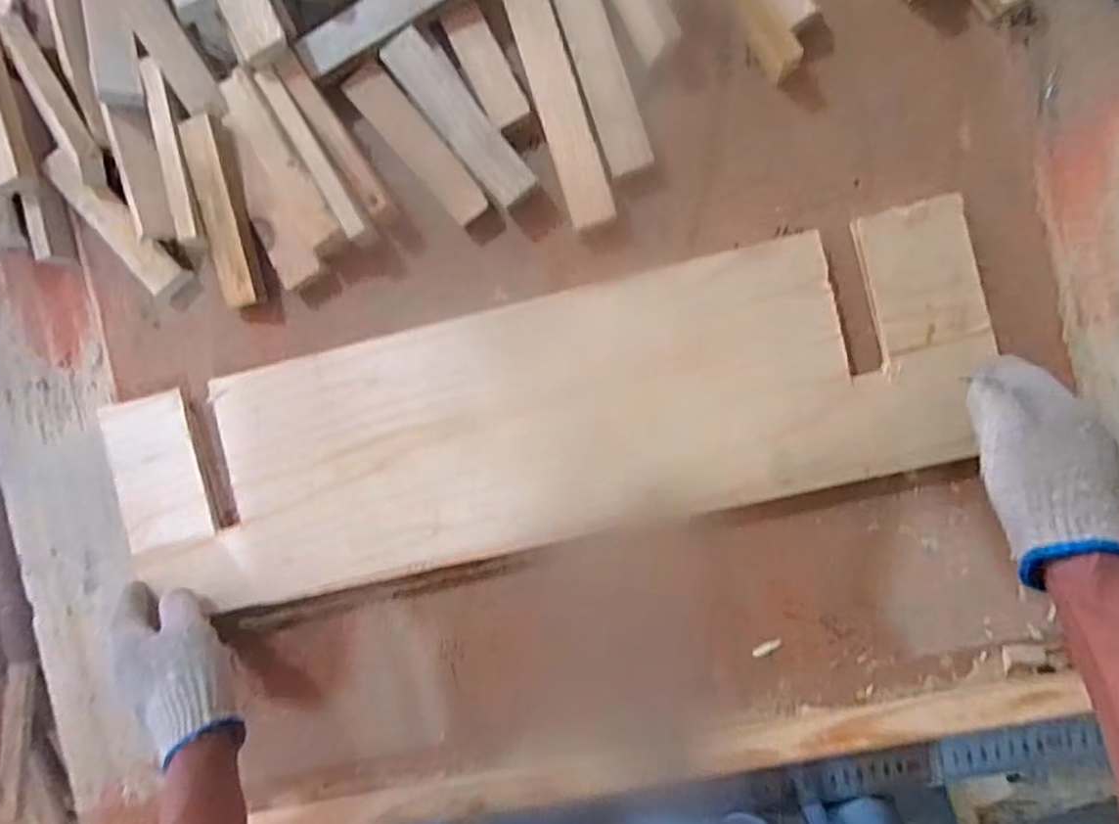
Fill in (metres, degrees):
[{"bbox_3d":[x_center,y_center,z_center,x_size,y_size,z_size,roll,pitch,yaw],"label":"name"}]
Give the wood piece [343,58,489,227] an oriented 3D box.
[{"bbox_3d":[-0.119,-0.222,0.539,0.034,0.022,0.155,-38,88,5],"label":"wood piece"}]

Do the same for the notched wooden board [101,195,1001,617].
[{"bbox_3d":[-0.027,0.017,0.533,0.714,0.023,0.204,-13,91,6],"label":"notched wooden board"}]

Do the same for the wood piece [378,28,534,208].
[{"bbox_3d":[-0.080,-0.236,0.517,0.034,0.019,0.162,-39,88,5],"label":"wood piece"}]

